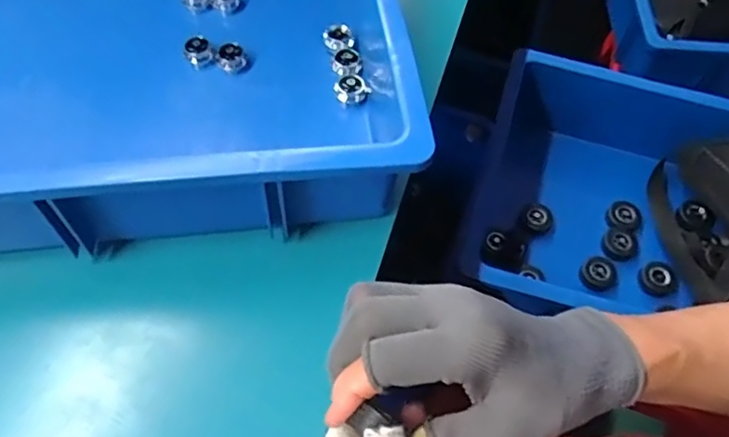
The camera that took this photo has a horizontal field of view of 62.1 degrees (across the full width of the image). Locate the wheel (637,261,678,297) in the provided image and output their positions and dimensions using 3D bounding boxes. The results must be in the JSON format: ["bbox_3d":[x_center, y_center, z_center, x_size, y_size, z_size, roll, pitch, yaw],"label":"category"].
[{"bbox_3d":[0.330,0.068,0.682,0.044,0.009,0.038,-37,68,-23],"label":"wheel"}]

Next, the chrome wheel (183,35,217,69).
[{"bbox_3d":[-0.134,-0.136,0.493,0.023,0.019,0.017,-12,60,-11],"label":"chrome wheel"}]

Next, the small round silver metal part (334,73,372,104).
[{"bbox_3d":[-0.011,-0.104,0.482,0.025,0.011,0.023,36,63,17],"label":"small round silver metal part"}]

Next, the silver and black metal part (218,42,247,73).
[{"bbox_3d":[-0.107,-0.129,0.492,0.022,0.020,0.019,-12,60,-11],"label":"silver and black metal part"}]

